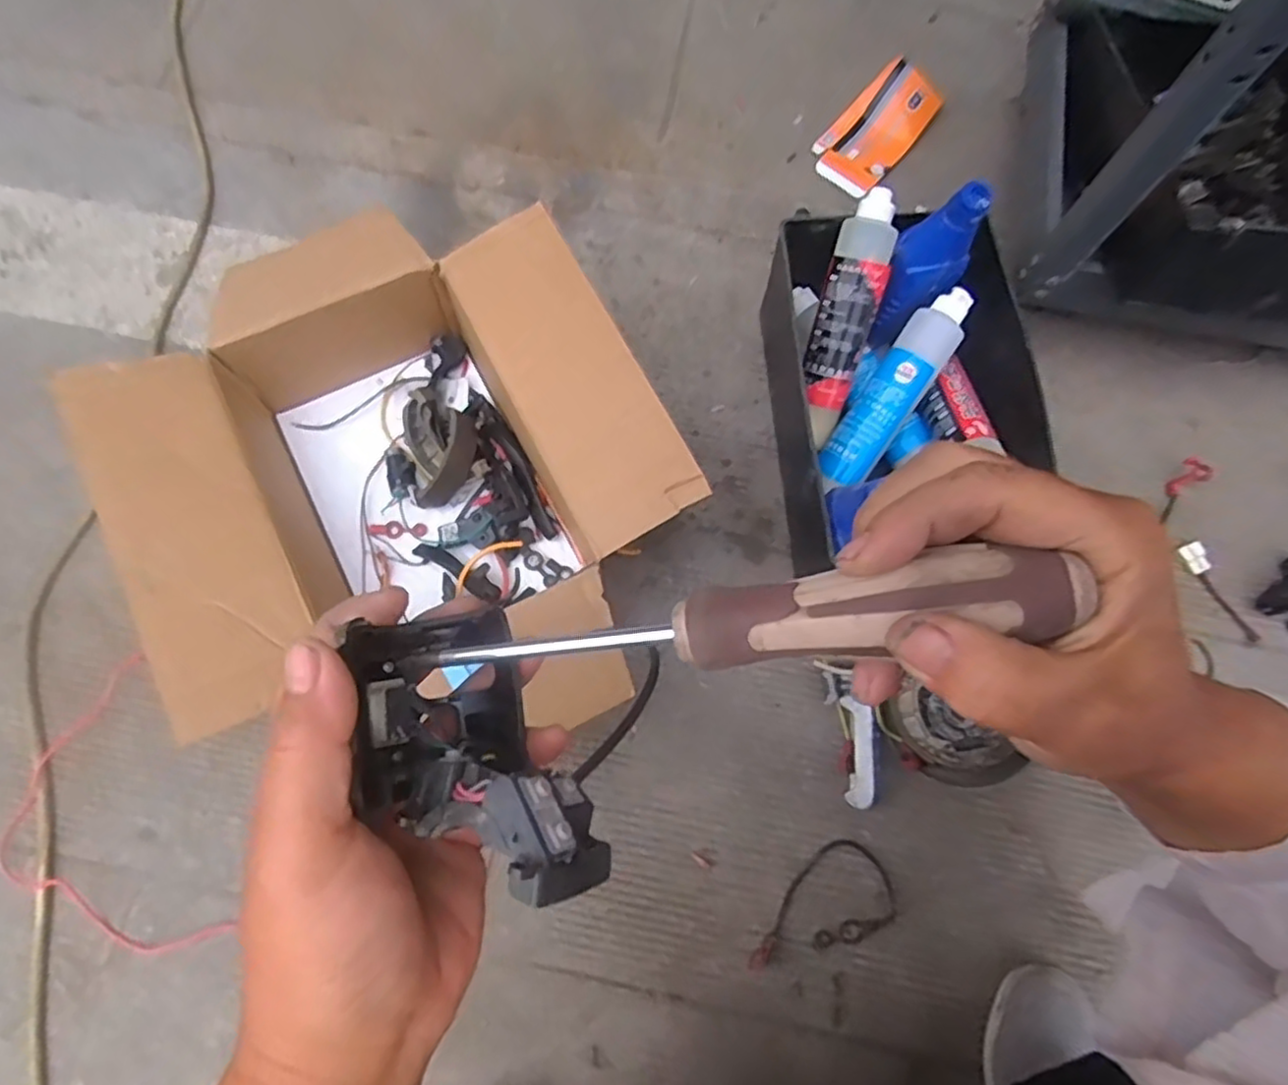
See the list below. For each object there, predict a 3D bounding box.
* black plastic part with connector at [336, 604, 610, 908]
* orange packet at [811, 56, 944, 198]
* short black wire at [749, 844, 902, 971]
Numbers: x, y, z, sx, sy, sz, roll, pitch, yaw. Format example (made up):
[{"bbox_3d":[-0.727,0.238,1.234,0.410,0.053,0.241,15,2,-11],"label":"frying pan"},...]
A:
[{"bbox_3d":[-0.053,0.068,0.224,0.062,0.044,0.112,-44,47,-11],"label":"black plastic part with connector"},{"bbox_3d":[0.264,-0.469,0.789,0.083,0.044,0.156,43,78,10],"label":"orange packet"},{"bbox_3d":[0.143,0.306,0.574,0.133,0.006,0.073,-28,77,-8],"label":"short black wire"}]

